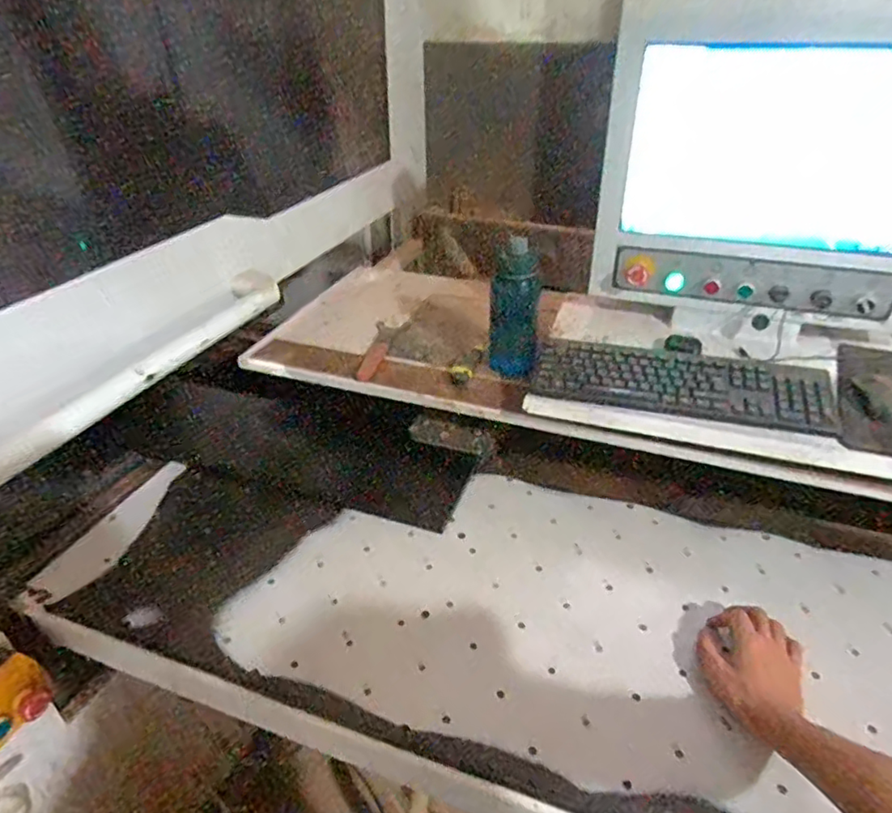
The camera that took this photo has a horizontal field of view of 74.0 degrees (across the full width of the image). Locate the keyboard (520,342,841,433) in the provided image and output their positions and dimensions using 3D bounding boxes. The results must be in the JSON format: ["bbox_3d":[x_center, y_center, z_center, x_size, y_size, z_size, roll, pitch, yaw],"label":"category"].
[{"bbox_3d":[0.363,-0.041,0.937,0.447,0.040,0.141,10,36,15],"label":"keyboard"}]

